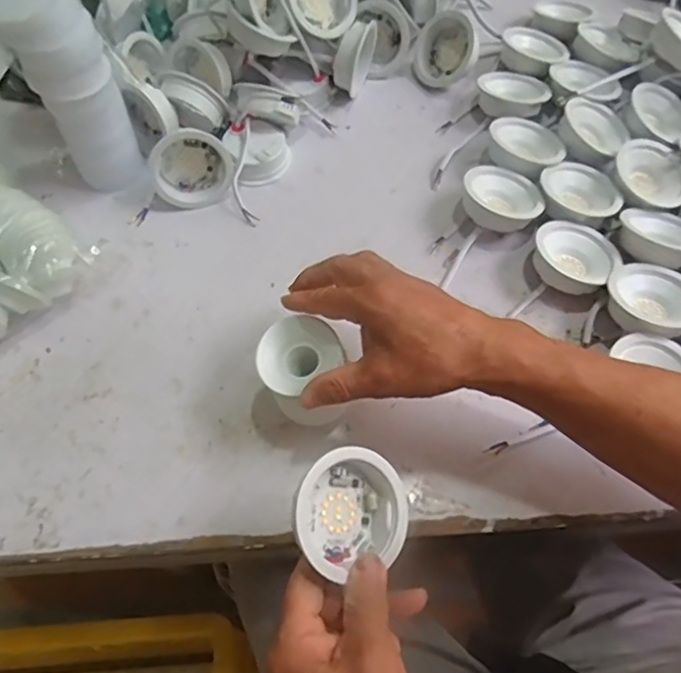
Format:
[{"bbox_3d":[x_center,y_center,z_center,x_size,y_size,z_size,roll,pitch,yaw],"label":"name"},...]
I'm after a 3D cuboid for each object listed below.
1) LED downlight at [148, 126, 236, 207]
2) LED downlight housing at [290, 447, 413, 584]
[{"bbox_3d":[-0.134,-0.154,0.536,0.071,0.068,0.025,-10,39,-7],"label":"LED downlight"},{"bbox_3d":[0.003,0.104,0.347,0.067,0.036,0.067,7,73,-24],"label":"LED downlight housing"}]

